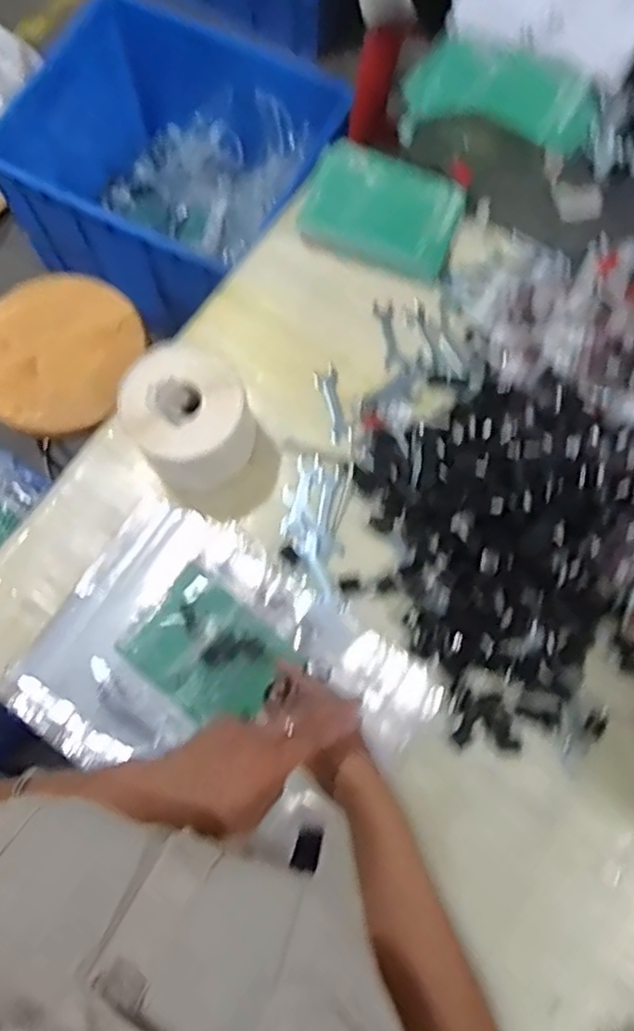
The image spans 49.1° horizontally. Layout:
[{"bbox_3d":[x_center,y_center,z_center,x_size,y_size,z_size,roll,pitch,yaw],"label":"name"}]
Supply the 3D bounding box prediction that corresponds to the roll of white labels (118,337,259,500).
[{"bbox_3d":[-0.135,-0.103,0.737,0.118,0.120,0.111,0,74,-1],"label":"roll of white labels"}]

